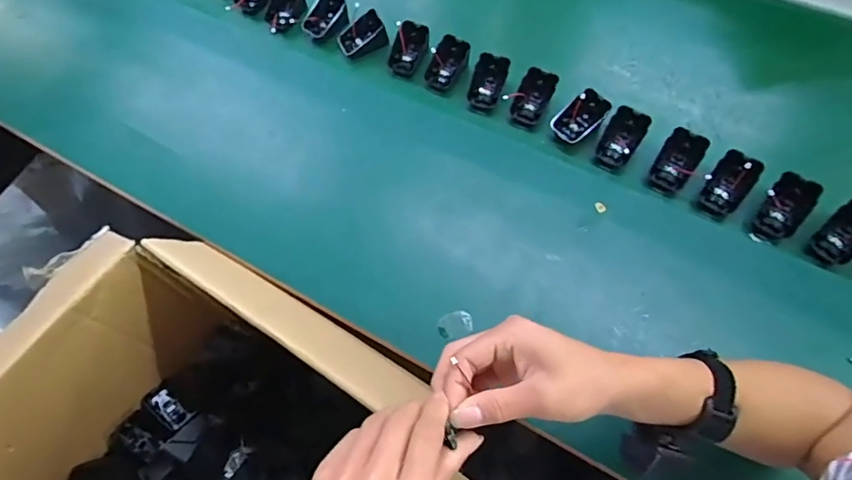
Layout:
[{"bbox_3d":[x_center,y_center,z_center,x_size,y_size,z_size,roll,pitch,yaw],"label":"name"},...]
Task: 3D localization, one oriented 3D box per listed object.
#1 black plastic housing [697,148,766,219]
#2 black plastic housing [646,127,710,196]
[{"bbox_3d":[0.347,-0.063,0.589,0.047,0.044,0.067,35,71,18],"label":"black plastic housing"},{"bbox_3d":[0.299,-0.091,0.610,0.049,0.040,0.067,33,71,17],"label":"black plastic housing"}]

